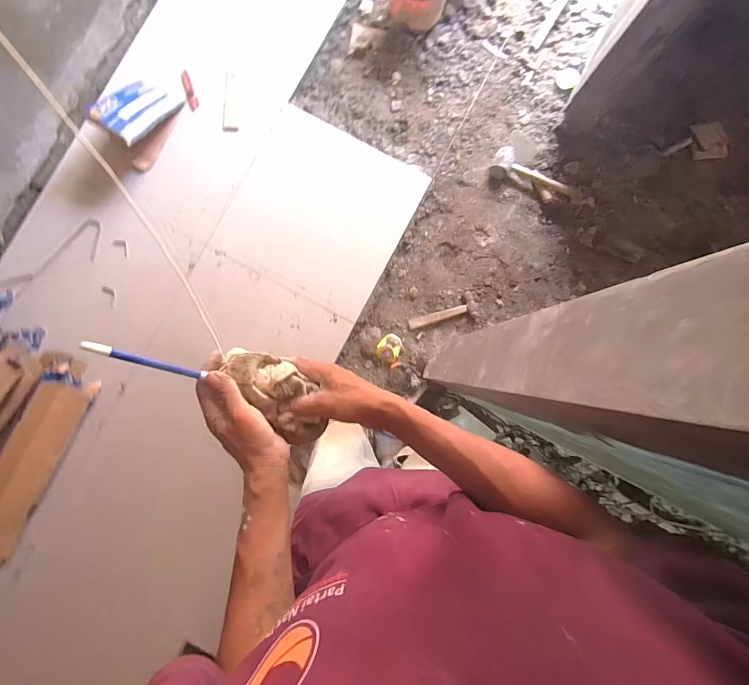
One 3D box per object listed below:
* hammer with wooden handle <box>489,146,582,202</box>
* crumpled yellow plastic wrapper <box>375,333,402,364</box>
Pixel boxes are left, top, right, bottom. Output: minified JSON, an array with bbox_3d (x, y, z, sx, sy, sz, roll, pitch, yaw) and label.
[{"bbox_3d":[0.602,-0.606,1.405,0.357,0.076,0.091,17,82,-1],"label":"hammer with wooden handle"},{"bbox_3d":[0.054,0.018,1.355,0.076,0.045,0.096,31,82,0],"label":"crumpled yellow plastic wrapper"}]

